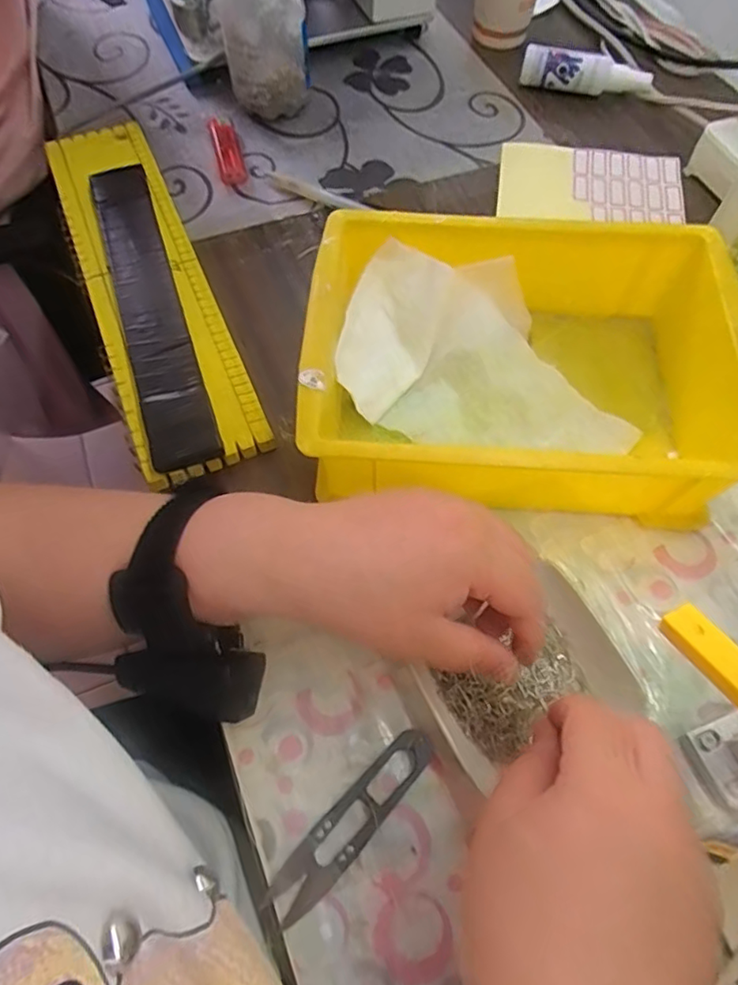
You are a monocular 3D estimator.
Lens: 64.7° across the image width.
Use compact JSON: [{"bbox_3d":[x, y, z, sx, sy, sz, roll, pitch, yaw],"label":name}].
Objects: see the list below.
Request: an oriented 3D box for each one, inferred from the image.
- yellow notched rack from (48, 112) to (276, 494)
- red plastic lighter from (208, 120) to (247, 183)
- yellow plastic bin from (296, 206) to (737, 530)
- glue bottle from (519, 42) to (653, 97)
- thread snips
[{"bbox_3d":[-0.162,-0.153,0.421,0.081,0.032,0.351,-22,65,-9],"label":"yellow notched rack"},{"bbox_3d":[-0.120,-0.290,0.494,0.021,0.017,0.077,-14,64,-5],"label":"red plastic lighter"},{"bbox_3d":[0.089,-0.073,0.348,0.236,0.075,0.170,1,64,2],"label":"yellow plastic bin"},{"bbox_3d":[0.195,-0.381,0.525,0.112,0.029,0.024,11,64,6],"label":"glue bottle"},{"bbox_3d":[-0.008,0.154,0.274,0.021,0.009,0.101,40,71,19],"label":"thread snips"}]

